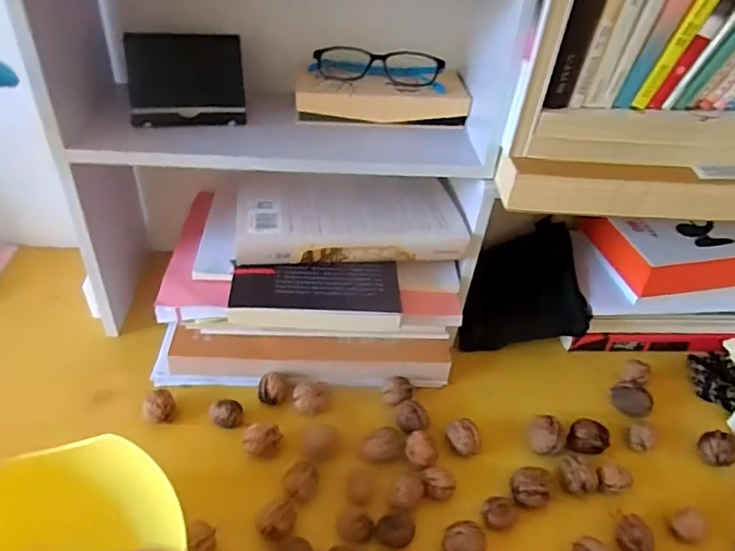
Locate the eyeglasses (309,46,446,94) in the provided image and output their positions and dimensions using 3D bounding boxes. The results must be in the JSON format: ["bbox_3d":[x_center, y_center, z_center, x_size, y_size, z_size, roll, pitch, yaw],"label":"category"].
[{"bbox_3d":[0.011,-0.208,0.551,0.131,0.028,0.036,10,39,5],"label":"eyeglasses"}]

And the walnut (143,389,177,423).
[{"bbox_3d":[-0.192,0.124,0.518,0.028,0.030,0.023,-17,45,-26],"label":"walnut"}]

